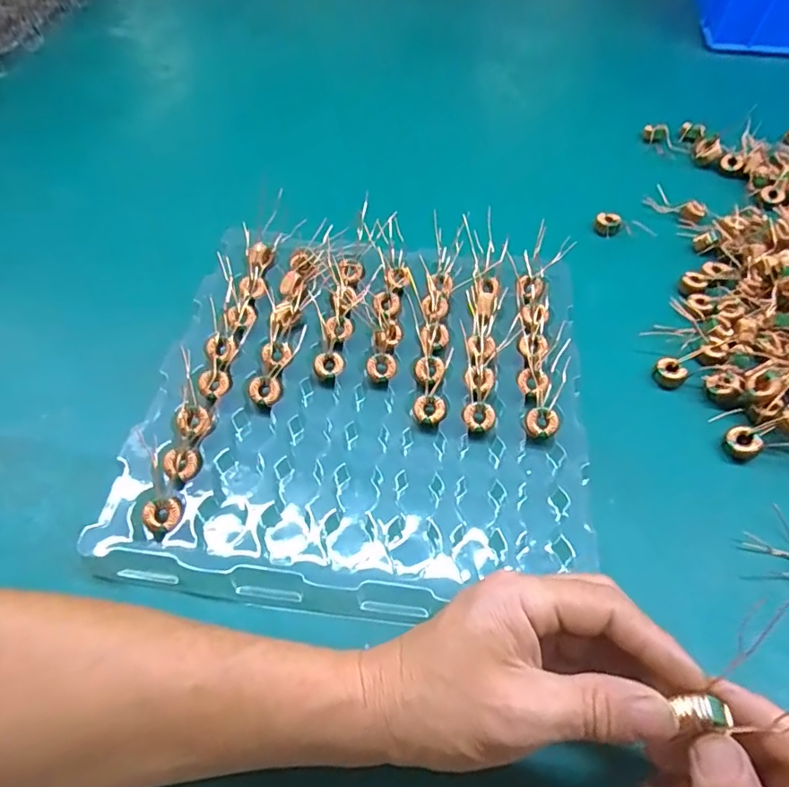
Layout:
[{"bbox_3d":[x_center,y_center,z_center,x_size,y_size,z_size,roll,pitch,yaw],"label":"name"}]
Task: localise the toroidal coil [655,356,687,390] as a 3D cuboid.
[{"bbox_3d":[0.200,-0.015,0.402,0.022,0.010,0.021,1,55,-1],"label":"toroidal coil"}]

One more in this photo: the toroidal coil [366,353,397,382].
[{"bbox_3d":[-0.009,-0.020,0.388,0.021,0.007,0.017,-12,56,-10],"label":"toroidal coil"}]

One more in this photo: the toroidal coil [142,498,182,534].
[{"bbox_3d":[-0.135,0.071,0.320,0.021,0.007,0.019,-11,56,-10],"label":"toroidal coil"}]

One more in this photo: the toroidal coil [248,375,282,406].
[{"bbox_3d":[-0.088,-0.004,0.374,0.021,0.007,0.021,1,55,-1],"label":"toroidal coil"}]

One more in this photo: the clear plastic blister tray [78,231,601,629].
[{"bbox_3d":[-0.015,0.001,0.375,0.283,0.024,0.276,8,55,4],"label":"clear plastic blister tray"}]

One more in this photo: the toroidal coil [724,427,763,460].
[{"bbox_3d":[0.231,0.033,0.368,0.020,0.010,0.021,-6,78,29],"label":"toroidal coil"}]

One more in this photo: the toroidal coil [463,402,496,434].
[{"bbox_3d":[0.056,0.015,0.365,0.020,0.005,0.020,1,55,-1],"label":"toroidal coil"}]

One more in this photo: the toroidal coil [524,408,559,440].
[{"bbox_3d":[0.096,0.019,0.361,0.021,0.008,0.018,32,60,19],"label":"toroidal coil"}]

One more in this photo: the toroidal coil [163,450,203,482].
[{"bbox_3d":[-0.130,0.043,0.338,0.021,0.006,0.019,-11,56,-10],"label":"toroidal coil"}]

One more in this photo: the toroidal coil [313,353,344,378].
[{"bbox_3d":[-0.046,-0.020,0.393,0.020,0.008,0.017,24,58,14],"label":"toroidal coil"}]

